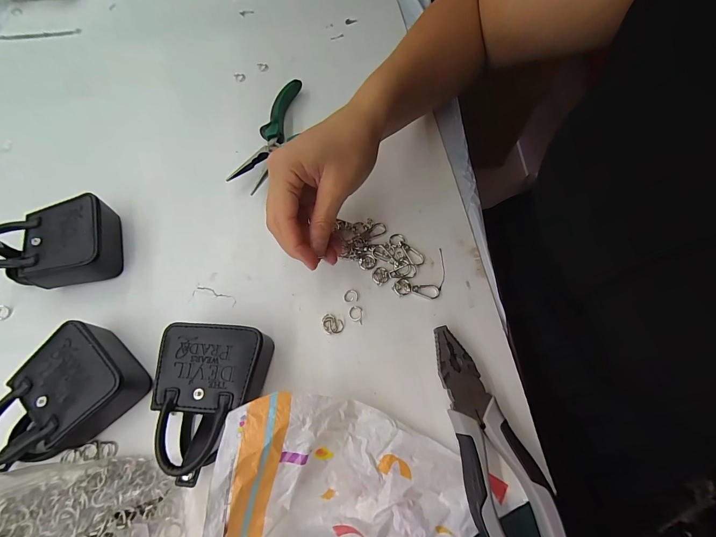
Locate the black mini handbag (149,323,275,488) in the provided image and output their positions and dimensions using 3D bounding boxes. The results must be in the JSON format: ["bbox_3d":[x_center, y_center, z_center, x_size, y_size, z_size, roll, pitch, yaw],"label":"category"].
[{"bbox_3d":[-0.112,0.095,0.232,0.076,0.038,0.102,4,68,2],"label":"black mini handbag"}]

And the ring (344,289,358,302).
[{"bbox_3d":[-0.006,0.024,0.280,0.013,0.004,0.012,2,57,-3],"label":"ring"}]

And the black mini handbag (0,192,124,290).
[{"bbox_3d":[-0.271,-0.022,0.282,0.105,0.044,0.077,-10,69,-4],"label":"black mini handbag"}]

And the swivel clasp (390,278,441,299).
[{"bbox_3d":[0.052,0.018,0.281,0.041,0.004,0.016,4,68,2],"label":"swivel clasp"}]

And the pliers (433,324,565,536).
[{"bbox_3d":[0.097,0.136,0.222,0.049,0.020,0.189,-13,69,-5],"label":"pliers"}]

